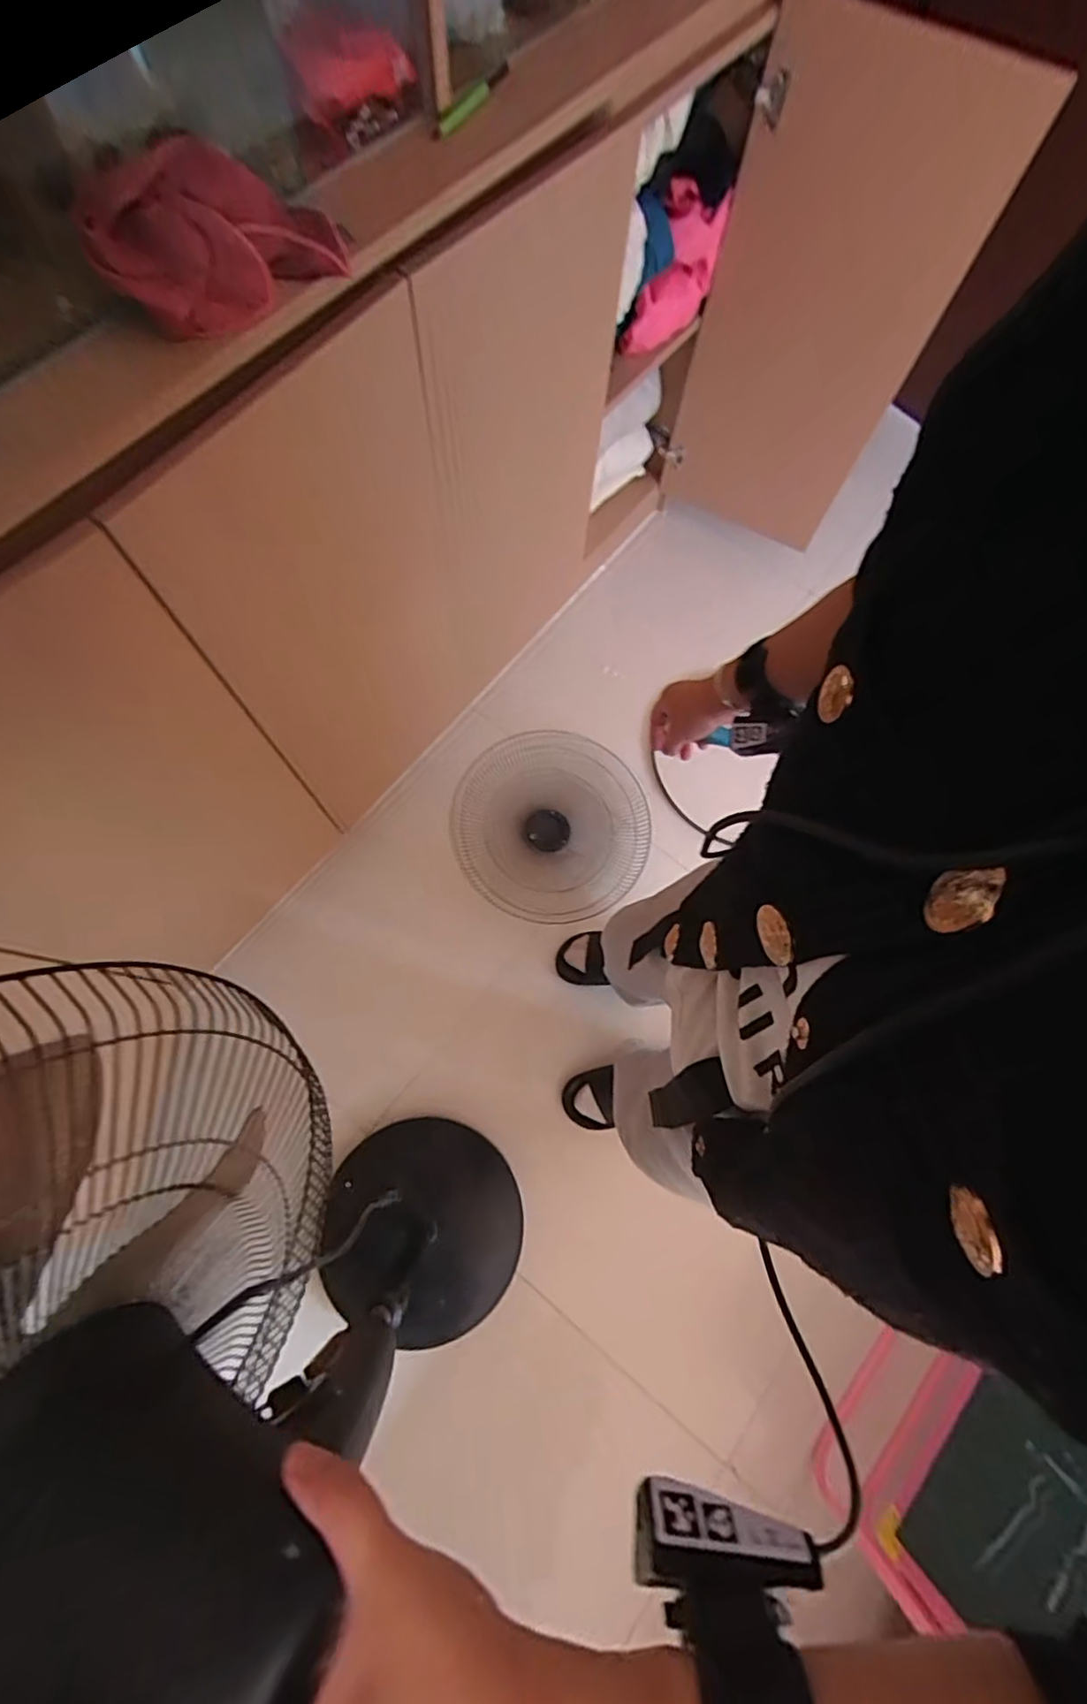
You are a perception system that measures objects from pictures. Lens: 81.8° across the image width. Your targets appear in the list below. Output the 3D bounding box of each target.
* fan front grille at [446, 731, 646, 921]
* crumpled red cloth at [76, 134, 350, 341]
[{"bbox_3d":[0.021,-0.064,1.351,0.424,0.050,0.410,1,72,-2],"label":"fan front grille"},{"bbox_3d":[-0.278,-0.537,0.540,0.207,0.080,0.153,-20,74,-9],"label":"crumpled red cloth"}]

